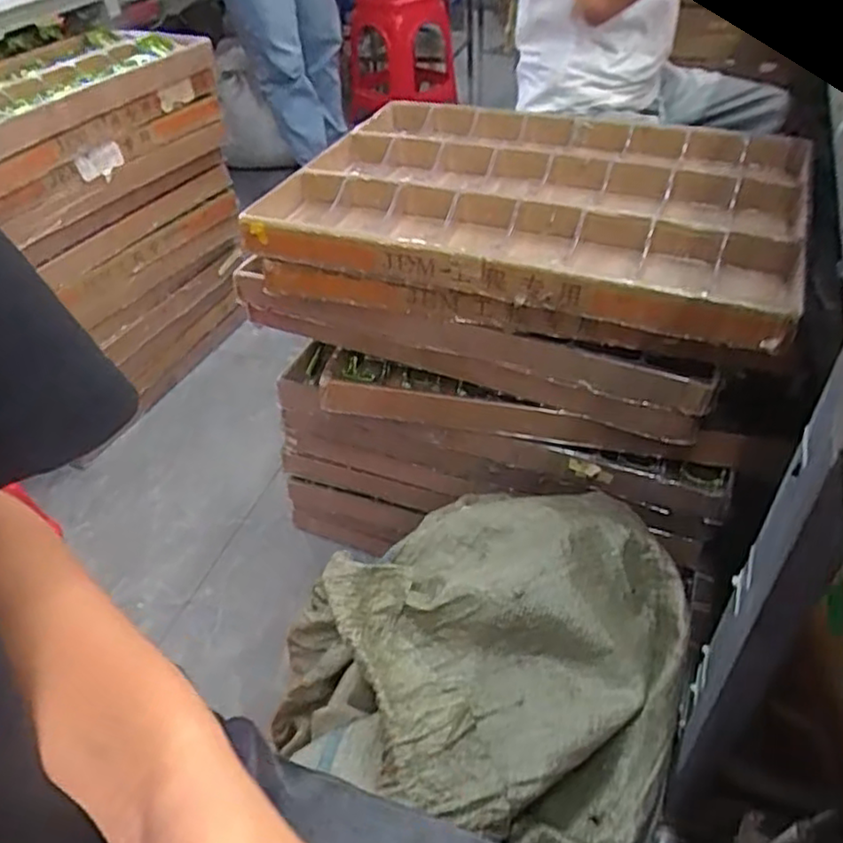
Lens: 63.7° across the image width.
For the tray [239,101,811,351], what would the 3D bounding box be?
[{"bbox_3d":[0.156,-0.311,0.928,0.653,0.065,0.485,14,45,20],"label":"tray"}]

